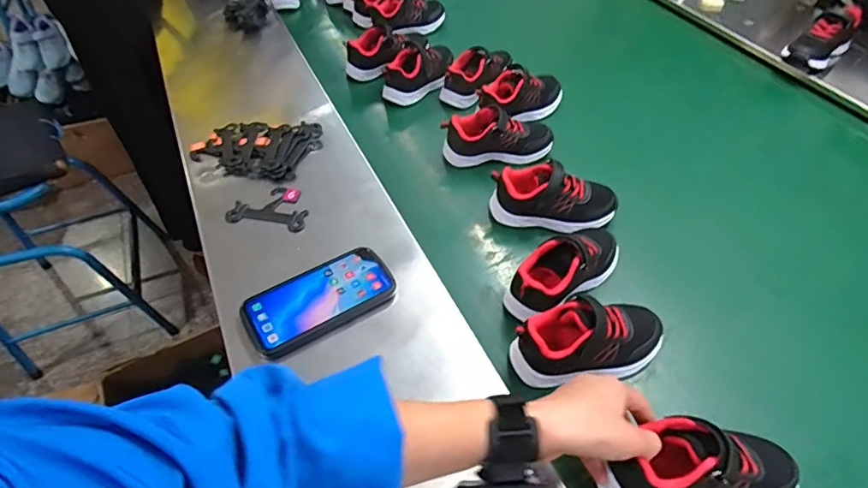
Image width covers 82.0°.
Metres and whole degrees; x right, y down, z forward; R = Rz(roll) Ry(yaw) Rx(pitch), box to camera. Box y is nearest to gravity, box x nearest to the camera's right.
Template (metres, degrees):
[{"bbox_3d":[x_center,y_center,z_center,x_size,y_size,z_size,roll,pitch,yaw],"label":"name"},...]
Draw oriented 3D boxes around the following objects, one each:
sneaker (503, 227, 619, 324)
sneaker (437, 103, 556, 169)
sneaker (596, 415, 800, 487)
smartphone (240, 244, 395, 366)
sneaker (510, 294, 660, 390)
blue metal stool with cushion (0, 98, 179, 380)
[{"bbox_3d":[0.156,0.026,0.585,0.153,0.064,0.060,-31,56,-23],"label":"sneaker"},{"bbox_3d":[0.098,-0.159,0.741,0.169,0.072,0.066,2,50,3],"label":"sneaker"},{"bbox_3d":[0.217,0.177,0.399,0.157,0.061,0.068,-1,50,0],"label":"sneaker"},{"bbox_3d":[-0.126,0.063,0.561,0.163,0.018,0.088,-27,54,-21],"label":"smartphone"},{"bbox_3d":[0.161,0.100,0.522,0.169,0.078,0.072,-10,50,-8],"label":"sneaker"},{"bbox_3d":[-0.987,-0.053,1.281,0.389,0.543,0.526,-22,53,-17],"label":"blue metal stool with cushion"}]

